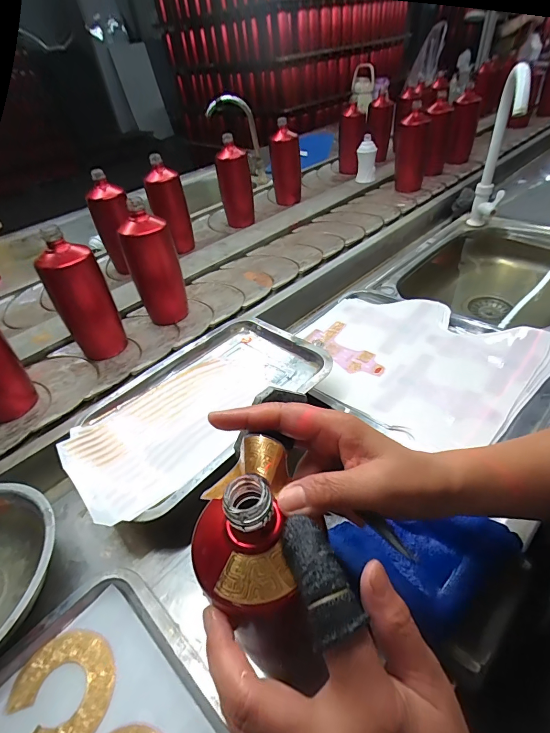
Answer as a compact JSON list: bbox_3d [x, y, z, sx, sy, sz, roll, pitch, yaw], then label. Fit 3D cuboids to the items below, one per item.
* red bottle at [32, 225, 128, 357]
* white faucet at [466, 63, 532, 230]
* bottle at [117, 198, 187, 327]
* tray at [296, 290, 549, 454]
[{"bbox_3d":[-0.298,-0.104,0.592,0.071,0.197,0.071,4,46,8],"label":"red bottle"},{"bbox_3d":[0.438,-0.410,0.732,0.052,0.331,0.073,11,75,20],"label":"white faucet"},{"bbox_3d":[-0.203,-0.170,0.647,0.073,0.194,0.061,11,44,23],"label":"bottle"},{"bbox_3d":[0.202,-0.013,0.543,0.363,0.032,0.269,27,52,34],"label":"tray"}]

